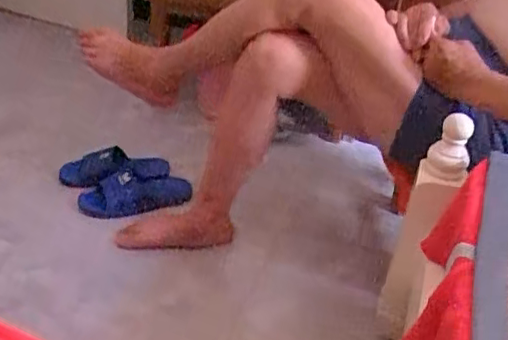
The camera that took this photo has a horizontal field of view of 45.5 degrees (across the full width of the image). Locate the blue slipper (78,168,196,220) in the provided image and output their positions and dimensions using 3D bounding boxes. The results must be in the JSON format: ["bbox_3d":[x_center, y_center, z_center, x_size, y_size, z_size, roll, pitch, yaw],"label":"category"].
[{"bbox_3d":[-0.265,0.058,1.356,0.241,0.061,0.100,0,34,-8],"label":"blue slipper"}]

